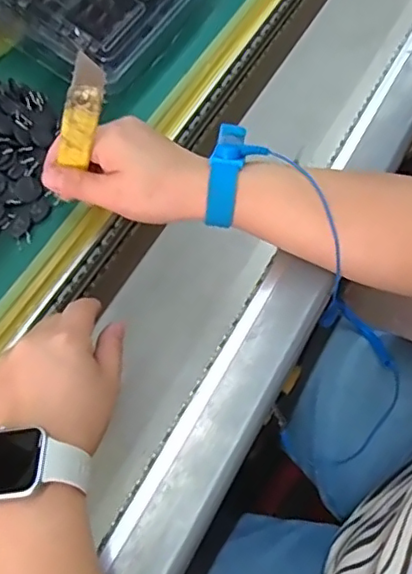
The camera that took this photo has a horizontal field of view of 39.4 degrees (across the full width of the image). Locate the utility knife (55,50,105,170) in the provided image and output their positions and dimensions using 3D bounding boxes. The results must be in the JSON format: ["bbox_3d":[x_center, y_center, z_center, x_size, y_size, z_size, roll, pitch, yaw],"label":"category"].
[{"bbox_3d":[-0.076,-0.105,0.352,0.019,0.084,0.011,-1,63,-22],"label":"utility knife"}]

